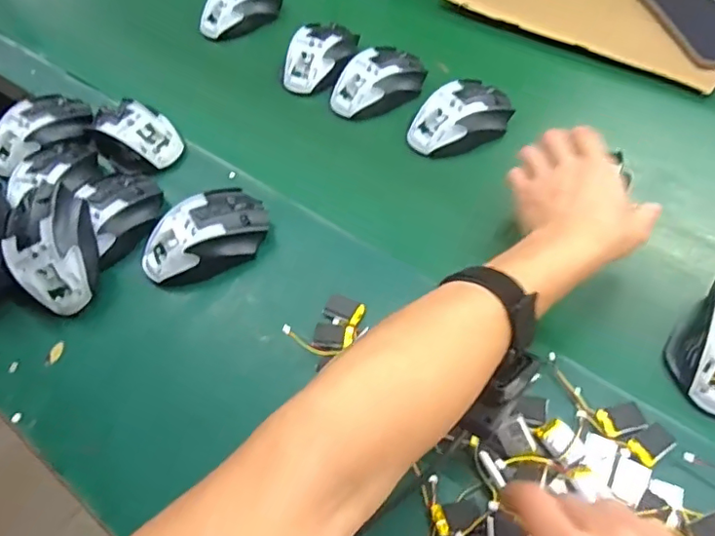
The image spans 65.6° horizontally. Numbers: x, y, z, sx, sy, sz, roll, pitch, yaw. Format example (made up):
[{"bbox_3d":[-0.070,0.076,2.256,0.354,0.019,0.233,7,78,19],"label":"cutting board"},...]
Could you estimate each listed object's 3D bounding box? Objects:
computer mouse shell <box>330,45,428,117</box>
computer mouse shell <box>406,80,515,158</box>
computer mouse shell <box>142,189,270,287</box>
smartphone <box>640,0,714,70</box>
[{"bbox_3d":[0.020,-0.210,0.623,0.109,0.040,0.058,-26,56,-11],"label":"computer mouse shell"},{"bbox_3d":[0.110,-0.154,0.577,0.108,0.038,0.072,-36,59,-17],"label":"computer mouse shell"},{"bbox_3d":[-0.137,-0.029,0.502,0.115,0.034,0.066,-34,58,-16],"label":"computer mouse shell"},{"bbox_3d":[0.390,-0.283,0.641,0.077,0.015,0.156,-16,55,-4],"label":"smartphone"}]

